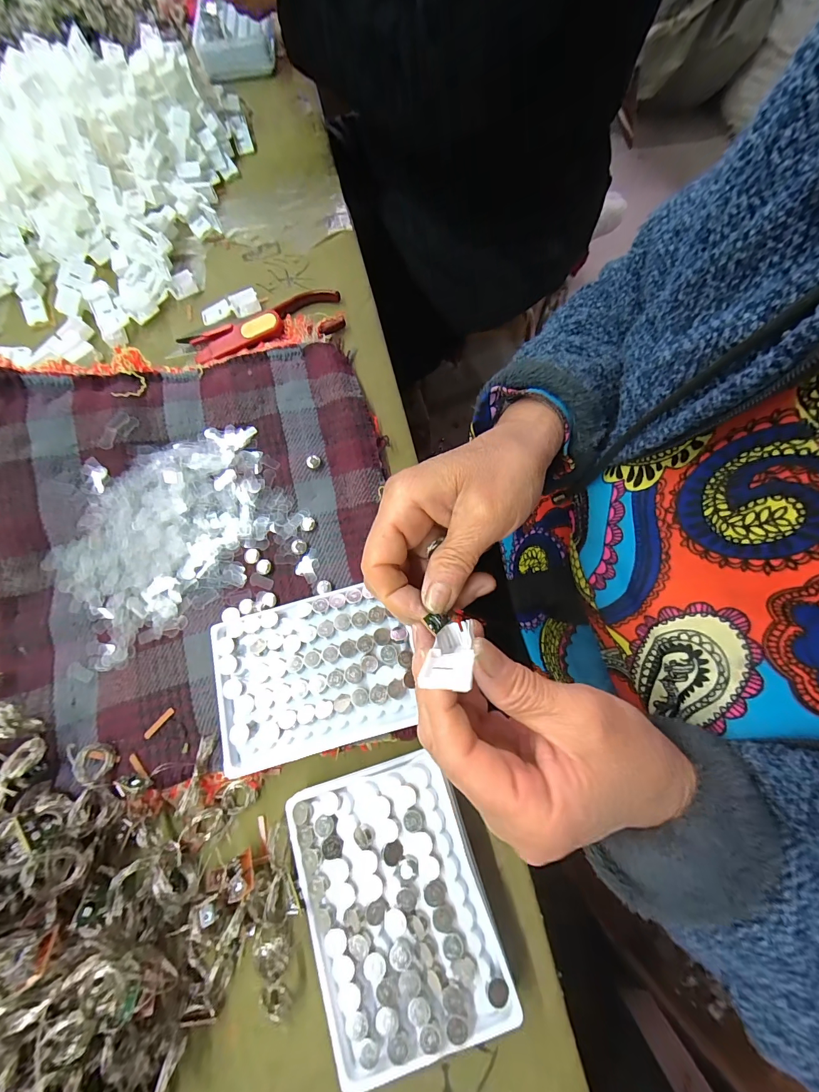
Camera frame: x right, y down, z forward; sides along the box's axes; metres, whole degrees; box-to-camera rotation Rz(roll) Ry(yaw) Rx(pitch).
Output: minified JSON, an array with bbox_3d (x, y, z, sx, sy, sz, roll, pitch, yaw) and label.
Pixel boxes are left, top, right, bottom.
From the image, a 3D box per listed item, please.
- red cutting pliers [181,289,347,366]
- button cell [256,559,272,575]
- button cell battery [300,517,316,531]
[{"bbox_3d":[-0.134,-0.203,0.345,0.148,0.018,0.053,-19,72,-3],"label":"red cutting pliers"},{"bbox_3d":[-0.103,0.014,0.269,0.010,0.004,0.011,-8,72,0],"label":"button cell"},{"bbox_3d":[-0.074,-0.016,0.279,0.011,0.004,0.011,-26,69,-11],"label":"button cell battery"}]

